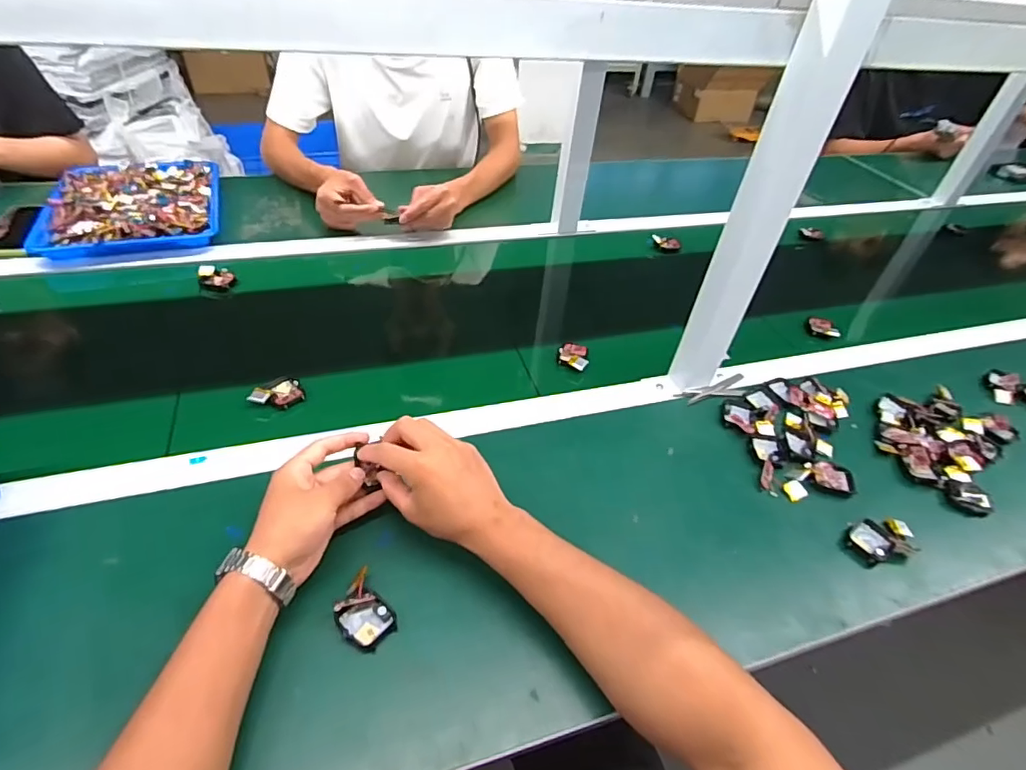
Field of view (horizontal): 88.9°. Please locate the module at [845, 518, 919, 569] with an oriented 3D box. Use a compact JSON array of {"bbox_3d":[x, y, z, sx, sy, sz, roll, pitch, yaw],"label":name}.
[{"bbox_3d":[0.379,0.158,0.537,0.080,0.011,0.043,-8,46,-15],"label":"module"}]

